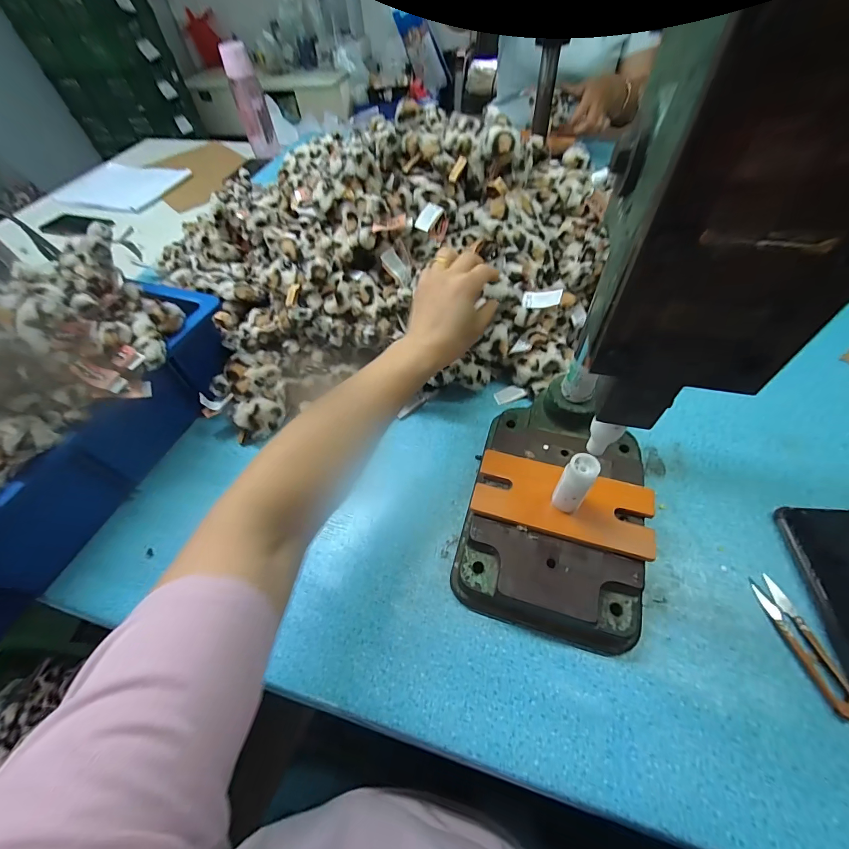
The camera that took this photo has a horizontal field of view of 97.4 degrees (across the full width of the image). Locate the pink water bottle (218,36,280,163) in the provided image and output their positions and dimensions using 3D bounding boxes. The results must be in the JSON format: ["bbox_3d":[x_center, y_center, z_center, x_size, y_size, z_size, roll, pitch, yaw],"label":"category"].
[{"bbox_3d":[-0.473,-0.869,1.017,0.081,0.232,0.084,-20,55,-9],"label":"pink water bottle"}]

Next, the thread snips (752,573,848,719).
[{"bbox_3d":[0.321,0.183,0.313,0.025,0.007,0.100,-13,55,-4],"label":"thread snips"}]

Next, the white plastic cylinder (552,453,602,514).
[{"bbox_3d":[0.129,0.055,0.326,0.024,0.072,0.027,23,60,20],"label":"white plastic cylinder"}]

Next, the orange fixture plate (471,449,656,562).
[{"bbox_3d":[0.131,0.071,0.356,0.159,0.008,0.071,13,57,14],"label":"orange fixture plate"}]

